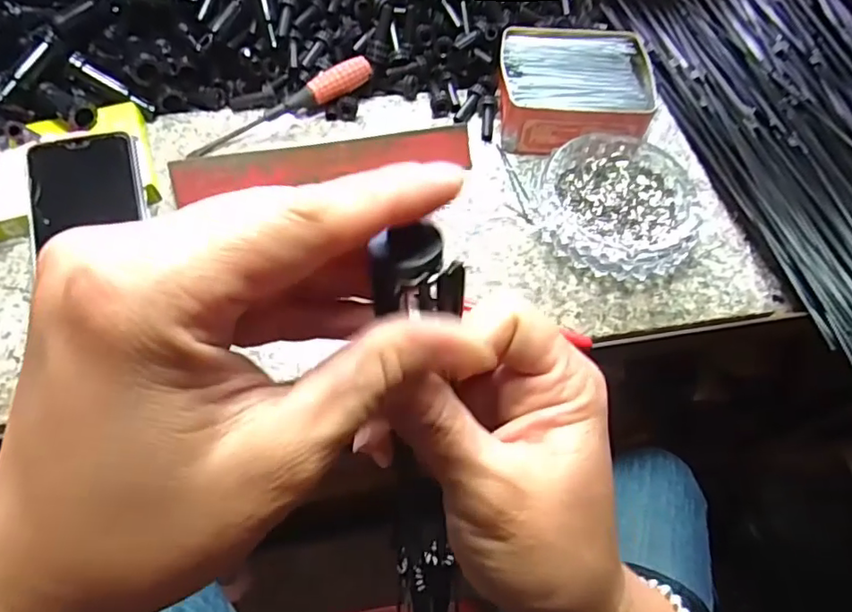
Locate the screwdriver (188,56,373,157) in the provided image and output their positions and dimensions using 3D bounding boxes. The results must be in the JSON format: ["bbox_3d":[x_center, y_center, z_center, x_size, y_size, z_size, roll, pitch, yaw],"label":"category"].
[{"bbox_3d":[-0.120,-0.164,0.477,0.165,0.020,0.023,-27,65,1],"label":"screwdriver"}]

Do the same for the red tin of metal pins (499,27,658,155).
[{"bbox_3d":[0.123,-0.181,0.481,0.128,0.042,0.104,1,61,-3],"label":"red tin of metal pins"}]

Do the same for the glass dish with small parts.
[{"bbox_3d":[0.147,-0.078,0.436,0.124,0.028,0.120,2,61,-3],"label":"glass dish with small parts"}]

